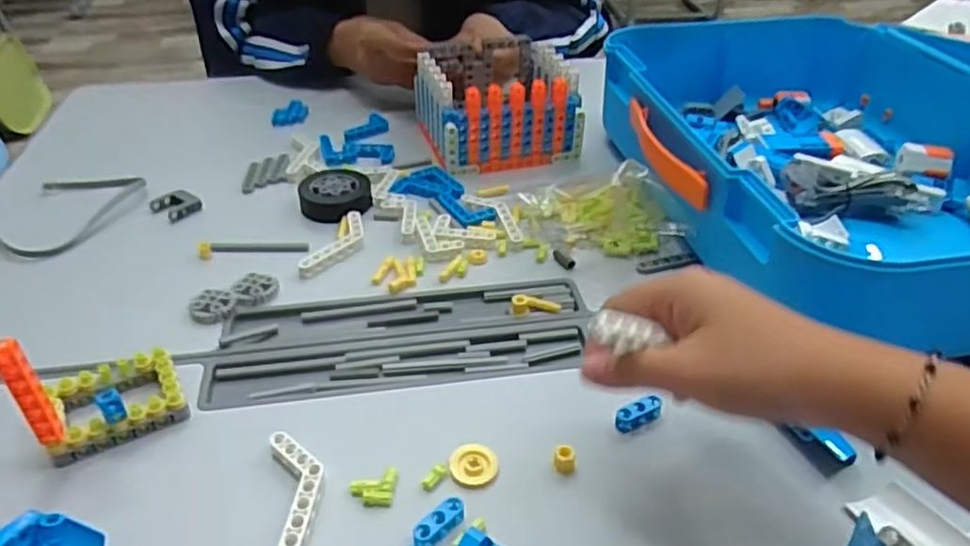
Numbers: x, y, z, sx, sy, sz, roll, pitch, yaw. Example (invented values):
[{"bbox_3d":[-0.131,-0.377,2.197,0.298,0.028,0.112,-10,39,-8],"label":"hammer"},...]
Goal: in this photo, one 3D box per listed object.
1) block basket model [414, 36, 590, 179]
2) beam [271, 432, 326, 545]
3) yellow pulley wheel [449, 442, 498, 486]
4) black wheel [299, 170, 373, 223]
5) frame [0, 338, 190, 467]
[{"bbox_3d":[0.009,-0.169,0.669,0.133,0.069,0.138,-8,38,-16],"label":"block basket model"},{"bbox_3d":[-0.093,0.113,0.351,0.025,0.010,0.077,-7,40,-12],"label":"beam"},{"bbox_3d":[-0.006,0.102,0.372,0.025,0.004,0.025,2,39,-1],"label":"yellow pulley wheel"},{"bbox_3d":[-0.125,-0.066,0.586,0.059,0.017,0.059,2,39,-1],"label":"black wheel"},{"bbox_3d":[-0.209,0.050,0.377,0.073,0.077,0.050,-17,41,-26],"label":"frame"}]

